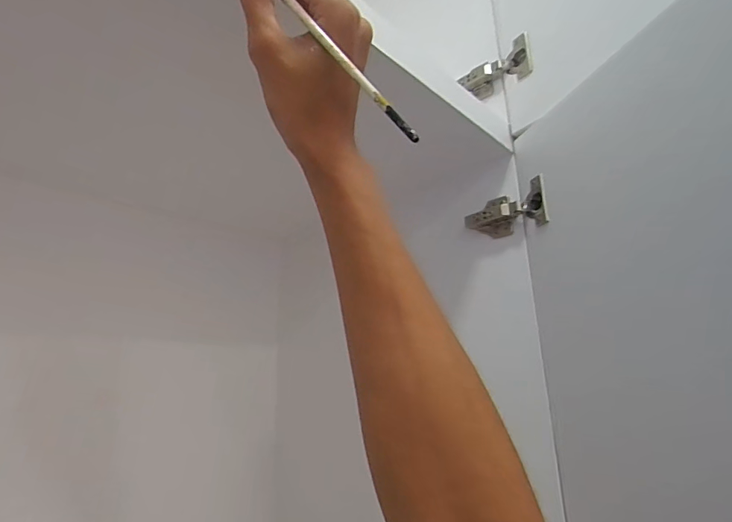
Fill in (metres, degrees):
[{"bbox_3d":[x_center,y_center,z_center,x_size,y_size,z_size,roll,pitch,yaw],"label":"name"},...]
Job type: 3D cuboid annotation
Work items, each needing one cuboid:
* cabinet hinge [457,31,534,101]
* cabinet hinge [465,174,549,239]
[{"bbox_3d":[0.184,-0.269,0.627,0.099,0.060,0.024,-16,-21,41],"label":"cabinet hinge"},{"bbox_3d":[0.185,-0.063,0.579,0.029,0.053,0.114,12,-21,-42],"label":"cabinet hinge"}]

